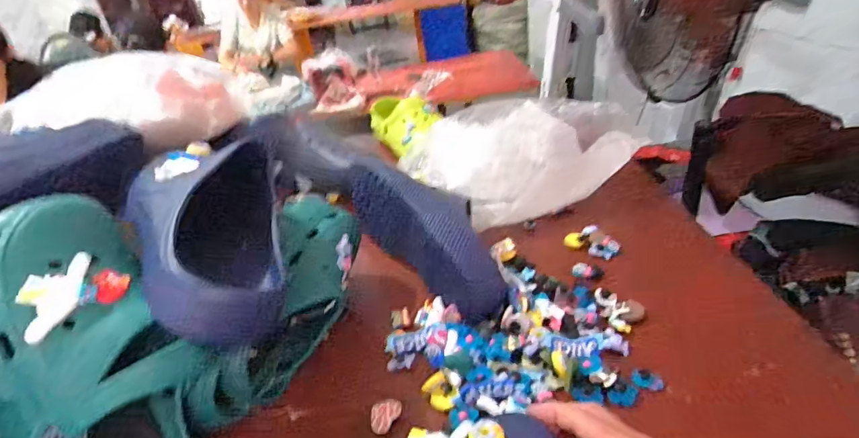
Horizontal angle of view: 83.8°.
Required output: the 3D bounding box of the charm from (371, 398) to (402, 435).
[{"bbox_3d":[-0.037,0.172,0.417,0.027,0.007,0.028,-12,31,-7],"label":"charm"}]

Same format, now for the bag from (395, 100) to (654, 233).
[{"bbox_3d":[0.130,-0.093,0.684,0.310,0.110,0.173,-13,31,-9],"label":"bag"}]

